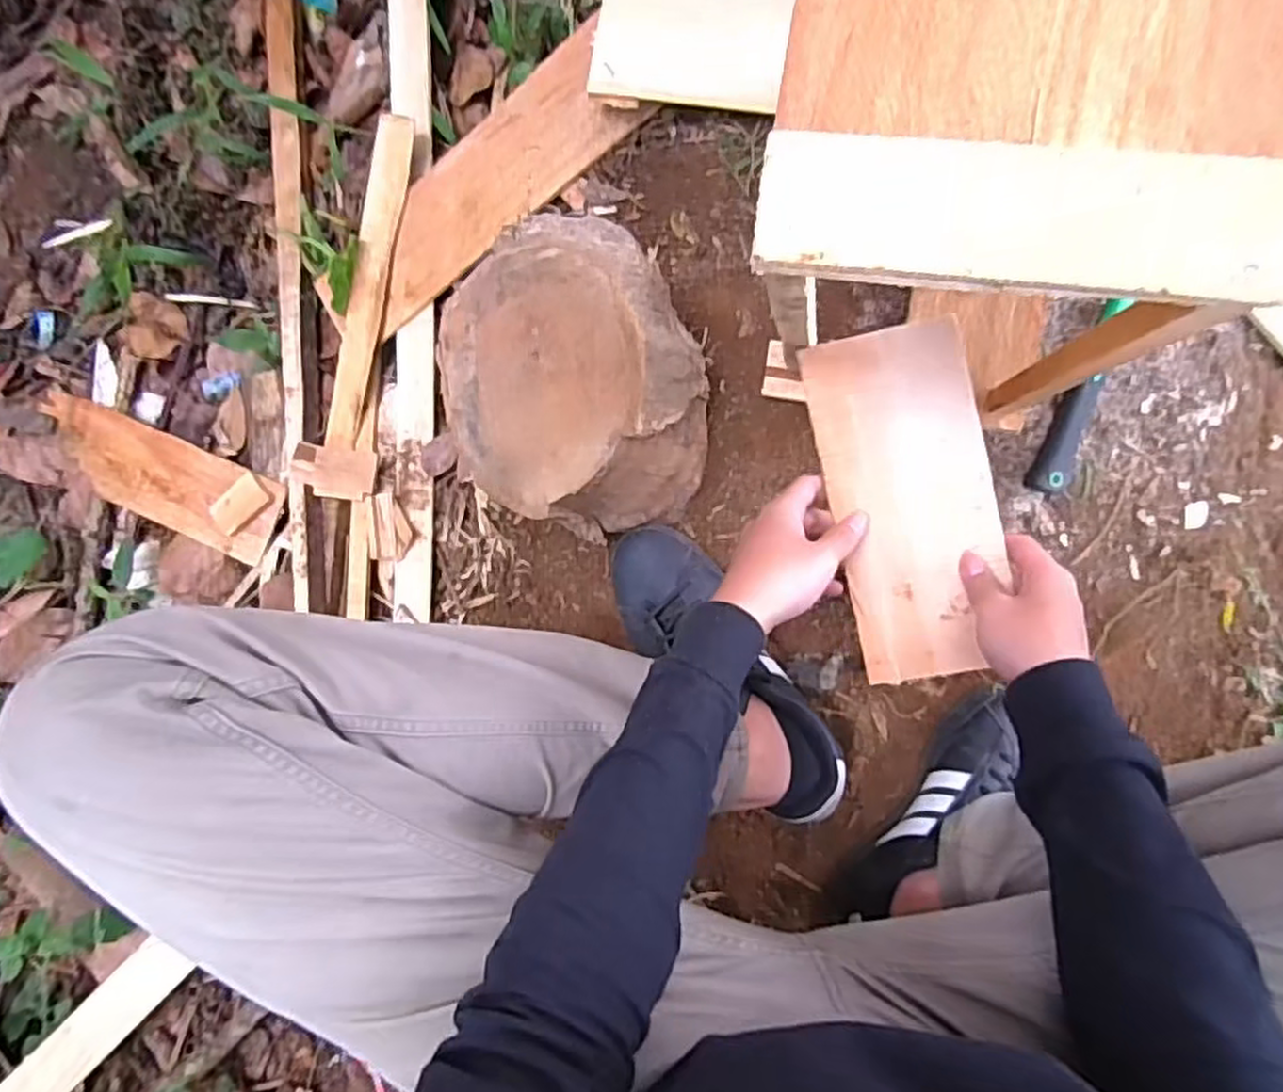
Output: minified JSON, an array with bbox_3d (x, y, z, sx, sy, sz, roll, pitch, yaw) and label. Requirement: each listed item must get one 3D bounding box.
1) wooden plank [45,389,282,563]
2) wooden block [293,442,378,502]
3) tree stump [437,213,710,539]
[{"bbox_3d":[-0.604,-0.087,0.922,0.334,0.022,0.102,22,91,8],"label":"wooden plank"},{"bbox_3d":[-0.357,-0.086,0.859,0.094,0.008,0.058,7,81,-5],"label":"wooden block"},{"bbox_3d":[-0.053,-0.132,0.591,0.191,0.145,0.235,-14,86,7],"label":"tree stump"}]

